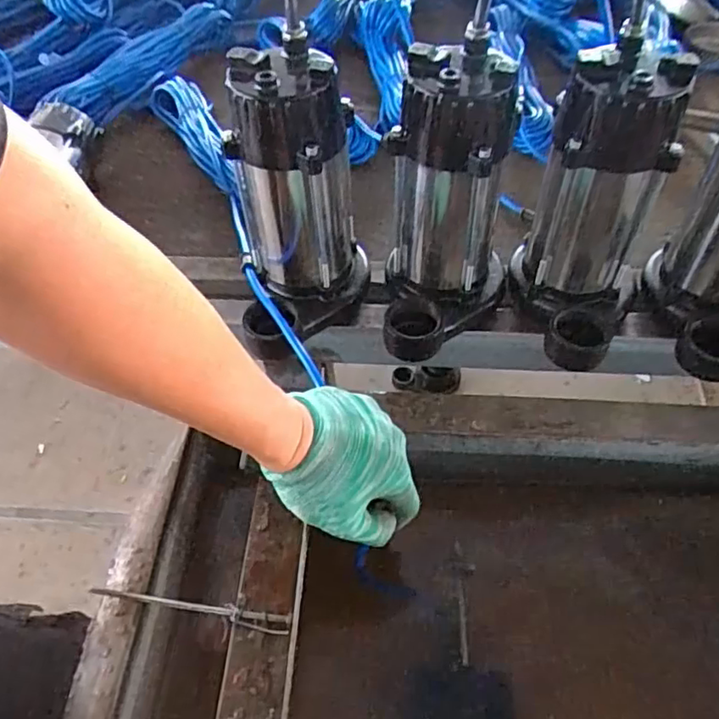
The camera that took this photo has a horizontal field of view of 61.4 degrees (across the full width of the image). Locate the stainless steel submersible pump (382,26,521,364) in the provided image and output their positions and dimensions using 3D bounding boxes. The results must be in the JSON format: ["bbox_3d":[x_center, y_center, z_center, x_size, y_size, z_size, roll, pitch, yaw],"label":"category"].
[{"bbox_3d":[0.082,-0.124,0.530,0.116,0.236,0.138,1,52,2],"label":"stainless steel submersible pump"}]

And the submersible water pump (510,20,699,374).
[{"bbox_3d":[0.195,-0.117,0.525,0.102,0.240,0.145,17,54,14],"label":"submersible water pump"}]

